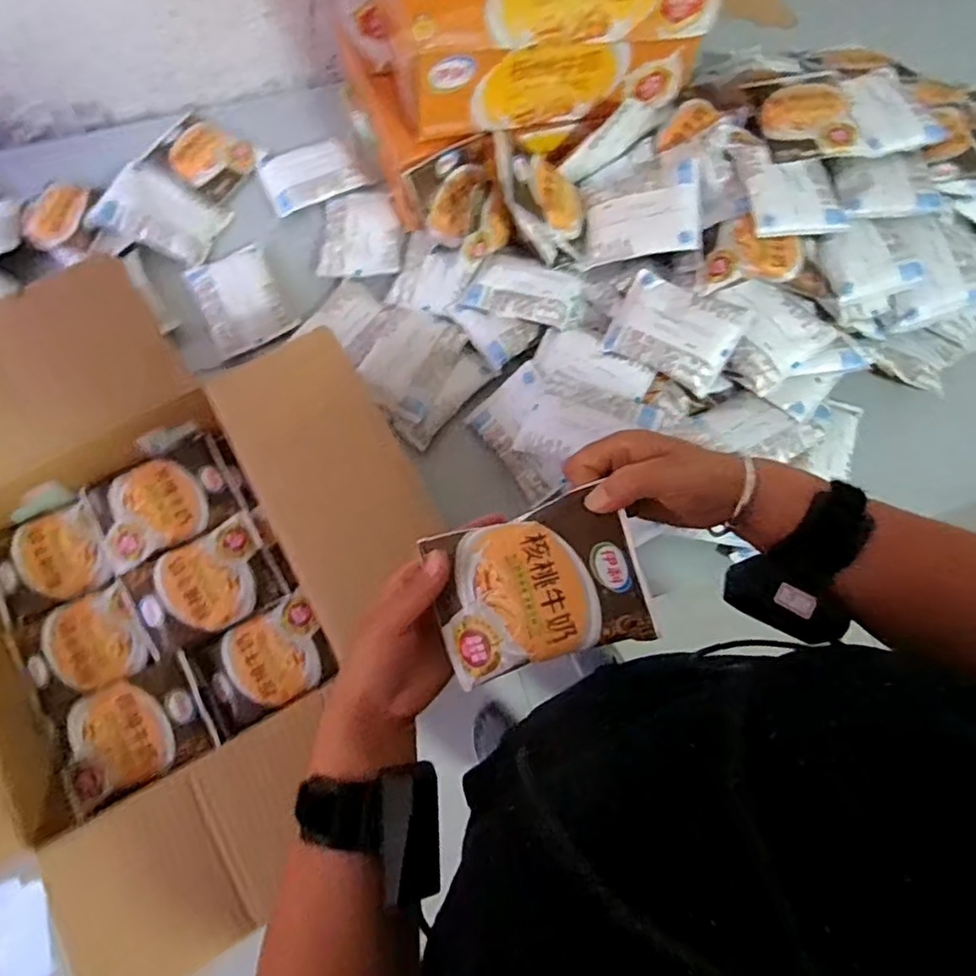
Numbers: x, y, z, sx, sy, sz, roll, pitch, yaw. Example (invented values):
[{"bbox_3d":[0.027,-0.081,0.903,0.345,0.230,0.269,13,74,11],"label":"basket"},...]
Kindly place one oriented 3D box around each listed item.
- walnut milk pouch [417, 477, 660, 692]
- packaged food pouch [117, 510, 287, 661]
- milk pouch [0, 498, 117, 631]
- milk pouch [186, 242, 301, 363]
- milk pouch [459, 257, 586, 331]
[{"bbox_3d":[0.029,0.060,0.381,0.126,0.015,0.093,-19,85,9],"label":"walnut milk pouch"},{"bbox_3d":[-0.279,0.093,0.605,0.129,0.014,0.098,-32,77,-11],"label":"packaged food pouch"},{"bbox_3d":[-0.435,0.072,0.611,0.106,0.020,0.093,-28,76,-10],"label":"milk pouch"},{"bbox_3d":[-0.297,-0.227,0.739,0.095,0.024,0.119,-29,76,-10],"label":"milk pouch"},{"bbox_3d":[0.045,-0.233,0.727,0.131,0.019,0.078,18,73,4],"label":"milk pouch"}]

